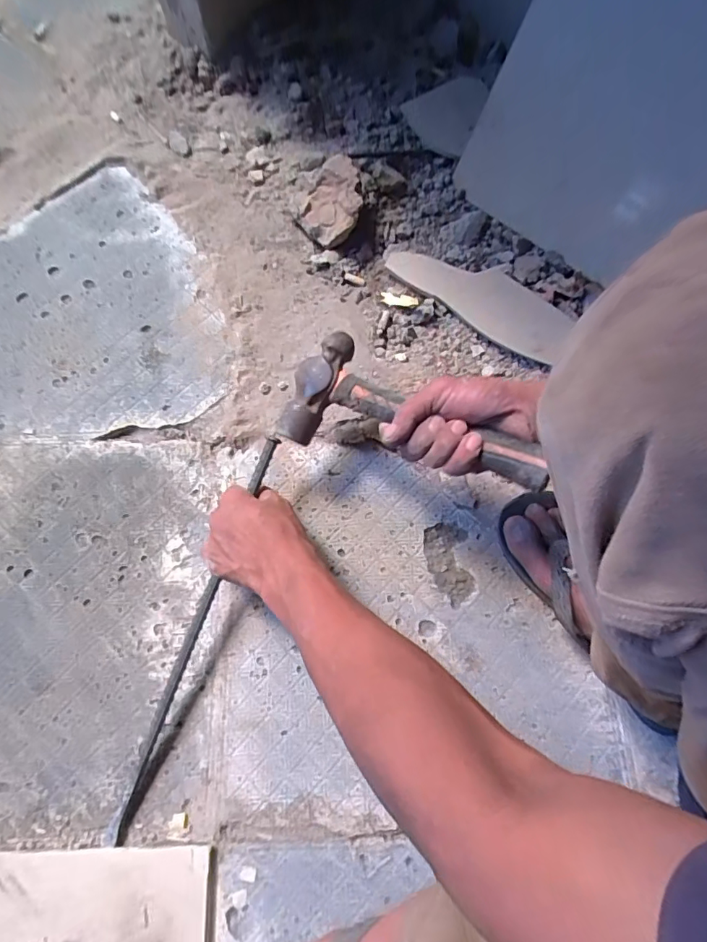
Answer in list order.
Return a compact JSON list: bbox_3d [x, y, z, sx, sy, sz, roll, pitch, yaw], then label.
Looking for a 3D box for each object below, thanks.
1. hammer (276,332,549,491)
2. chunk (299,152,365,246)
[{"bbox_3d":[0.050,-0.042,0.447,0.249,0.043,0.108,24,73,25],"label":"hammer"},{"bbox_3d":[-0.028,-0.342,0.633,0.076,0.058,0.096,0,73,-2],"label":"chunk"}]

